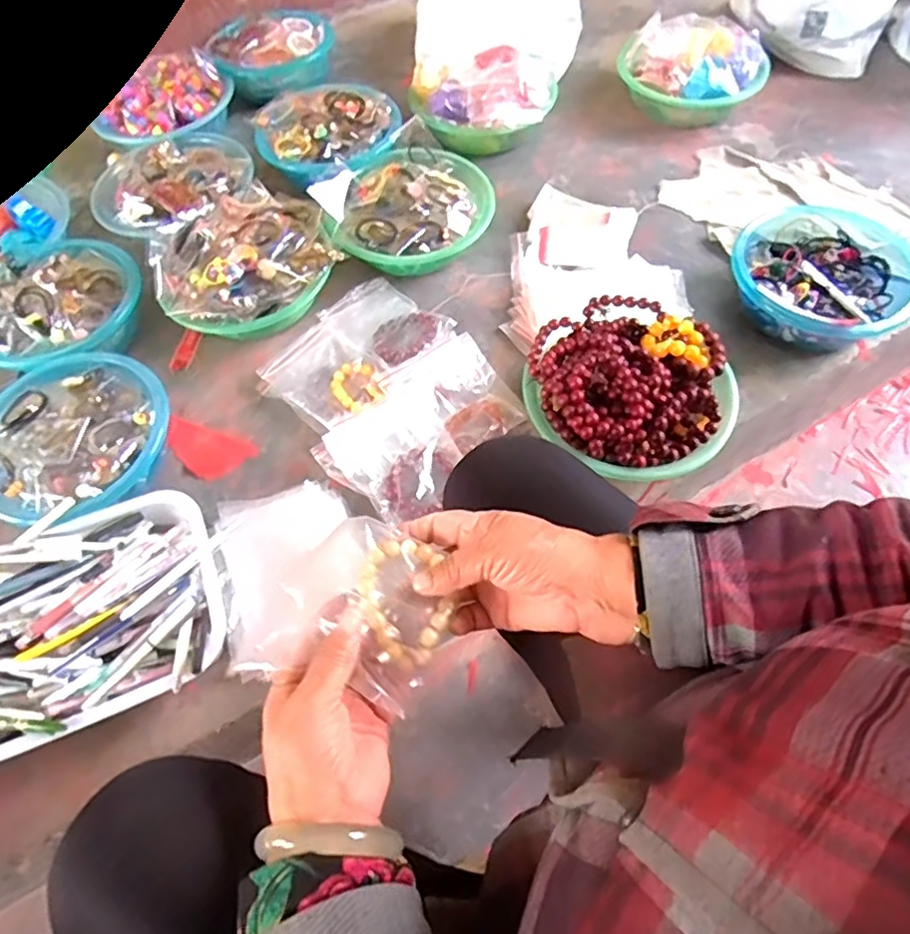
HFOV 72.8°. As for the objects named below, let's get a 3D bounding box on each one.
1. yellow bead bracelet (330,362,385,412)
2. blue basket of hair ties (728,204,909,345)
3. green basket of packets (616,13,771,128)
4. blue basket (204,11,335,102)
[{"bbox_3d":[-0.126,-0.103,0.774,0.055,0.008,0.076,-26,61,-11],"label":"yellow bead bracelet"},{"bbox_3d":[0.477,-0.260,0.827,0.252,0.081,0.241,-2,60,3],"label":"blue basket of hair ties"},{"bbox_3d":[0.393,-0.668,1.026,0.226,0.124,0.210,10,61,9],"label":"green basket of packets"},{"bbox_3d":[-0.332,-0.759,1.126,0.213,0.062,0.206,-7,60,-1],"label":"blue basket"}]

